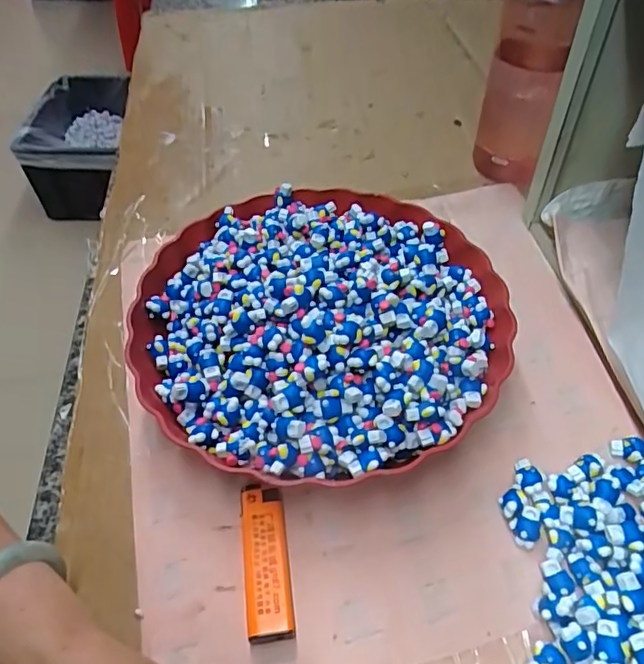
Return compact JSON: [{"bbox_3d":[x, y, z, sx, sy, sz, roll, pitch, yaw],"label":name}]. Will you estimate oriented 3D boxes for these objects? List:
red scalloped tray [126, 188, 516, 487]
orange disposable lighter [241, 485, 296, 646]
[{"bbox_3d":[0.000,-0.012,0.376,0.240,0.071,0.239,8,51,7],"label":"red scalloped tray"},{"bbox_3d":[-0.030,0.122,0.303,0.024,0.013,0.079,-7,51,-4],"label":"orange disposable lighter"}]

